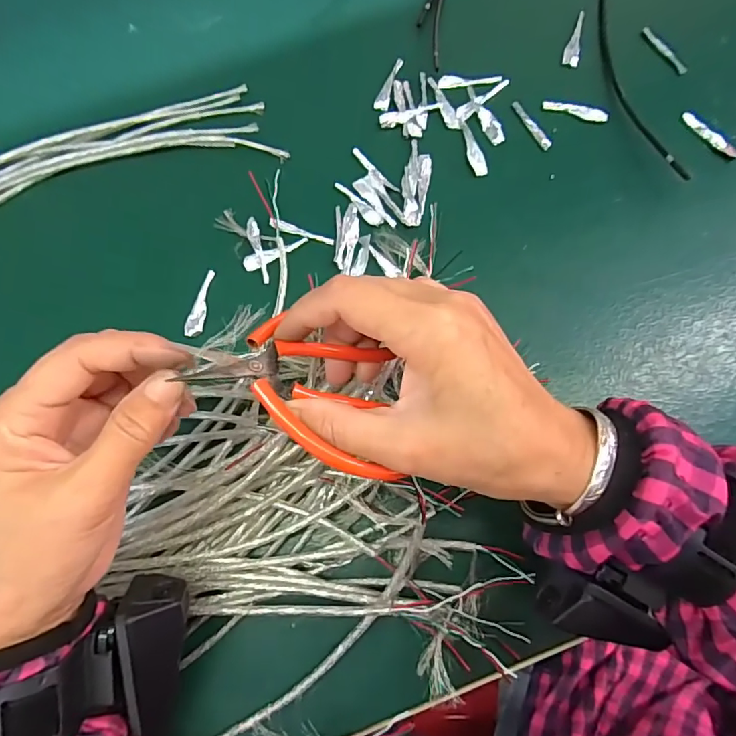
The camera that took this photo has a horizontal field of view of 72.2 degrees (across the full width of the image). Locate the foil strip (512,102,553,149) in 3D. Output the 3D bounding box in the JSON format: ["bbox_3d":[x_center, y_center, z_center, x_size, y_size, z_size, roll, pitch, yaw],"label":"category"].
[{"bbox_3d":[0.116,-0.172,0.357,0.008,0.004,0.043,-32,77,-7],"label":"foil strip"}]

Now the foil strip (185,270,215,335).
[{"bbox_3d":[-0.110,-0.042,0.331,0.011,0.004,0.046,8,76,3],"label":"foil strip"}]

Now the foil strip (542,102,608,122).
[{"bbox_3d":[0.148,-0.183,0.358,0.045,0.004,0.010,17,76,5],"label":"foil strip"}]

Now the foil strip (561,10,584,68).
[{"bbox_3d":[0.154,-0.245,0.374,0.012,0.004,0.048,14,76,4],"label":"foil strip"}]

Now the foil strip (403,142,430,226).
[{"bbox_3d":[0.033,-0.128,0.348,0.017,0.004,0.065,8,76,3],"label":"foil strip"}]

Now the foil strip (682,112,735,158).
[{"bbox_3d":[0.238,-0.162,0.350,0.009,0.004,0.047,-37,78,-8],"label":"foil strip"}]

